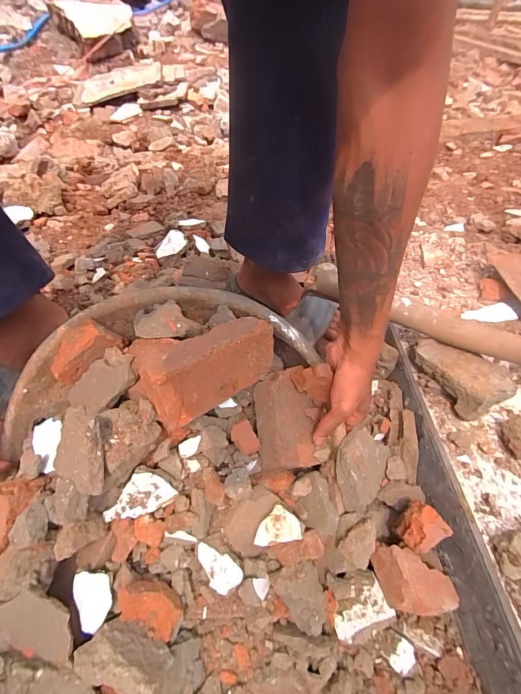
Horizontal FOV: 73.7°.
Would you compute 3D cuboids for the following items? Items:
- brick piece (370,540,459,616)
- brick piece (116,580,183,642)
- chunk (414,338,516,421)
[{"bbox_3d":[0.161,0.244,0.360,0.083,0.035,0.052,12,50,9],"label":"brick piece"},{"bbox_3d":[-0.116,0.265,0.358,0.067,0.038,0.040,18,52,14],"label":"brick piece"},{"bbox_3d":[0.260,0.032,0.449,0.082,0.047,0.117,-17,52,-15],"label":"chunk"}]

